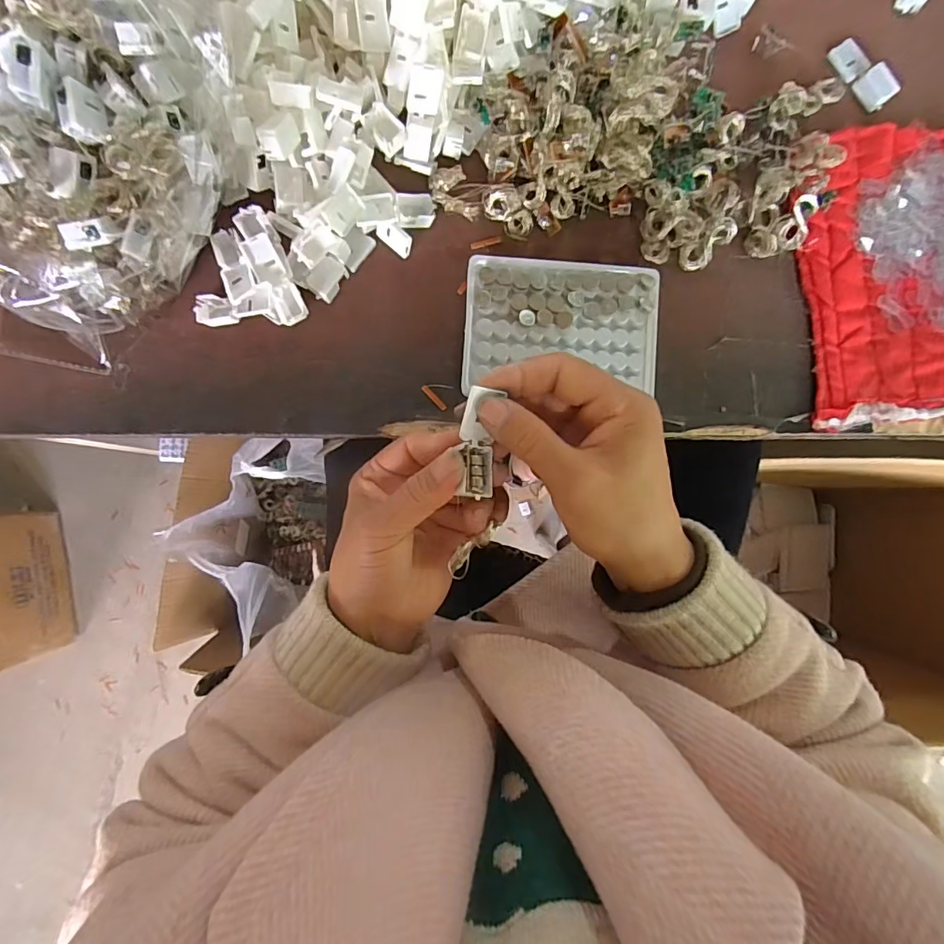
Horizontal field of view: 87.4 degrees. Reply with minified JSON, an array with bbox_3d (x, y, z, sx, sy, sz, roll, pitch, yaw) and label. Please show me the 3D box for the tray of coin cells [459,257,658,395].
[{"bbox_3d":[0.061,-0.101,0.339,0.129,0.018,0.088,3,88,-3],"label":"tray of coin cells"}]

